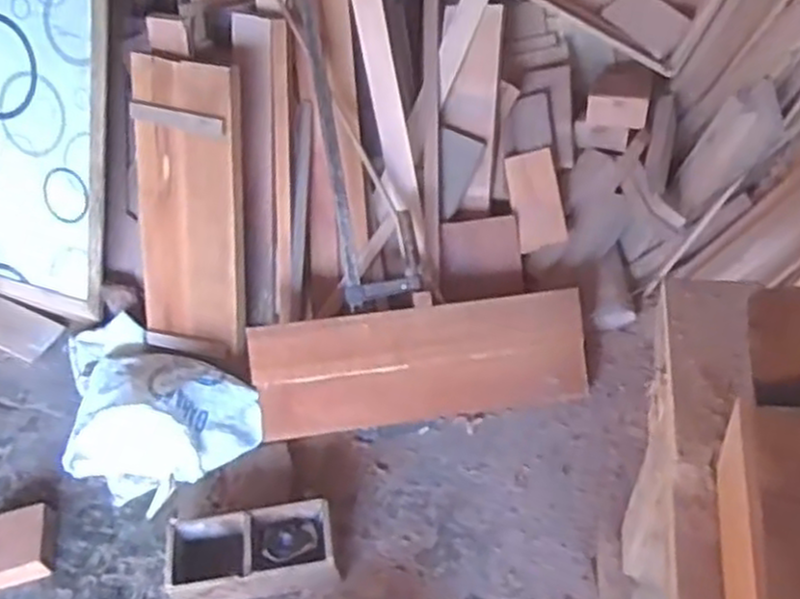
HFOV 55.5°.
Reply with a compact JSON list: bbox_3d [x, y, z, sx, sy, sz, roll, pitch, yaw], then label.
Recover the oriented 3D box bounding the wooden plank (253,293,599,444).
[{"bbox_3d":[0.042,0.133,1.547,0.663,0.230,0.039,-7,11,-3],"label":"wooden plank"}]

